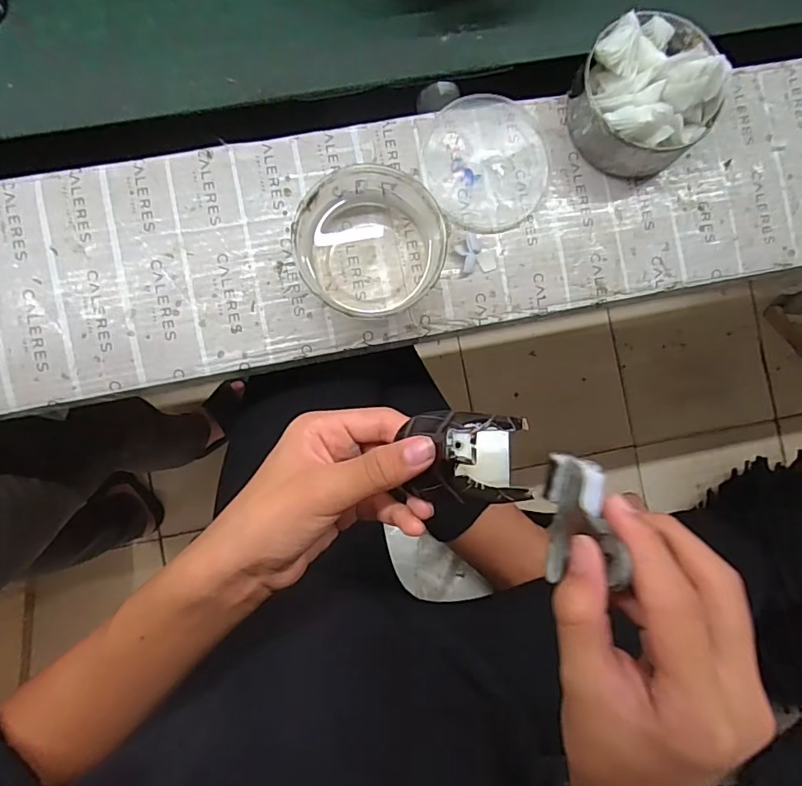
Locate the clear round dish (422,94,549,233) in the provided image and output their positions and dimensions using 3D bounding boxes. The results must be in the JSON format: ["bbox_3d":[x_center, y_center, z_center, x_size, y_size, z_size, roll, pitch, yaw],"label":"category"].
[{"bbox_3d":[0.077,-0.208,0.470,0.109,0.012,0.121,0,88,-5],"label":"clear round dish"}]

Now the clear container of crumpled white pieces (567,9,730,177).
[{"bbox_3d":[0.211,-0.256,0.443,0.114,0.089,0.120,0,88,-5],"label":"clear container of crumpled white pieces"}]

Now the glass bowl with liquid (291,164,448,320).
[{"bbox_3d":[-0.026,-0.120,0.424,0.109,0.060,0.106,0,88,-5],"label":"glass bowl with liquid"}]

